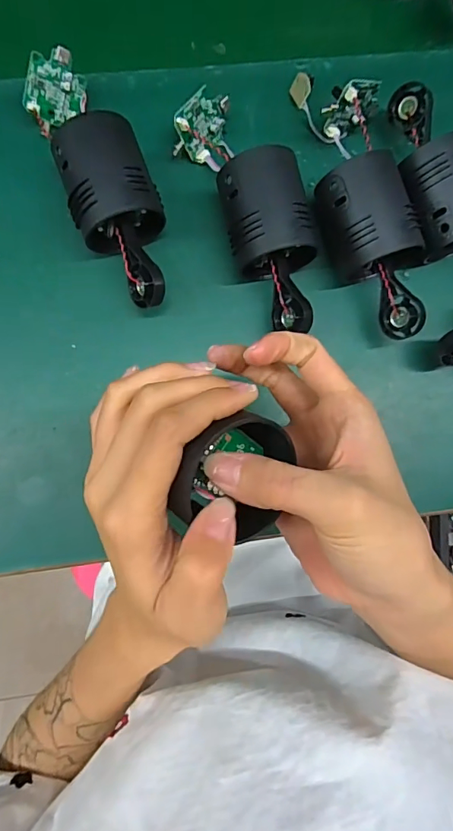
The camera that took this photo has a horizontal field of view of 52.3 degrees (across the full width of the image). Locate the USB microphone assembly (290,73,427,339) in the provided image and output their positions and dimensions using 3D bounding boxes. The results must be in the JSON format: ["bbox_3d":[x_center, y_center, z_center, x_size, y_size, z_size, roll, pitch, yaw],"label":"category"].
[{"bbox_3d":[0.093,-0.152,0.317,0.066,0.056,0.203,-15,86,-5],"label":"USB microphone assembly"}]

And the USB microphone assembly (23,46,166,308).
[{"bbox_3d":[-0.084,-0.157,0.305,0.061,0.055,0.183,-24,87,-5],"label":"USB microphone assembly"}]

